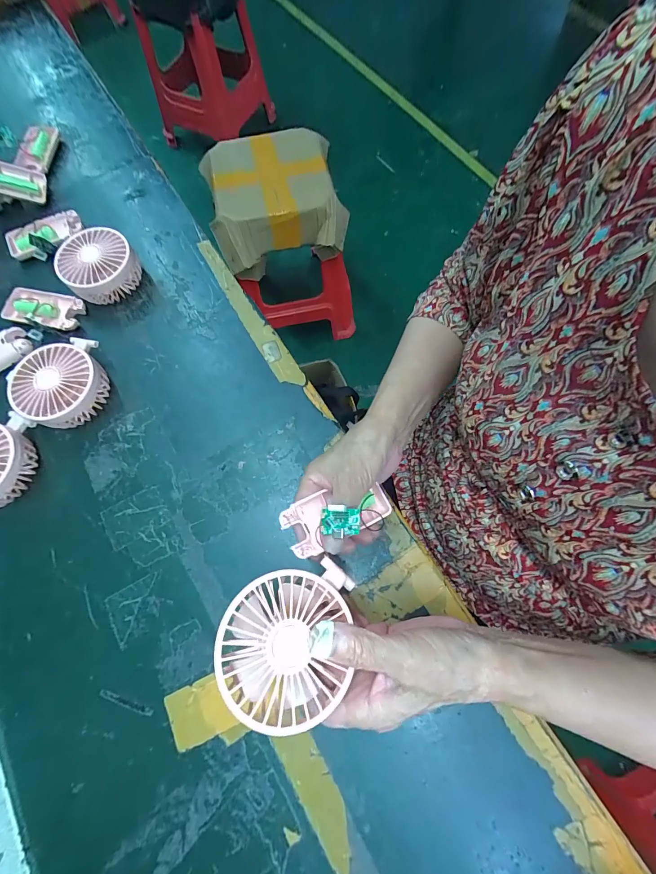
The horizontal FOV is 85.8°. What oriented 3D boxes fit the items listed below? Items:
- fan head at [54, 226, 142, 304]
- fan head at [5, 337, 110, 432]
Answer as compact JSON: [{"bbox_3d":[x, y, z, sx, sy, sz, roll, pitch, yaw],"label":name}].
[{"bbox_3d":[-0.273,-0.205,0.426,0.081,0.043,0.083,0,71,1],"label":"fan head"},{"bbox_3d":[-0.282,-0.054,0.380,0.088,0.045,0.091,0,71,1],"label":"fan head"}]

